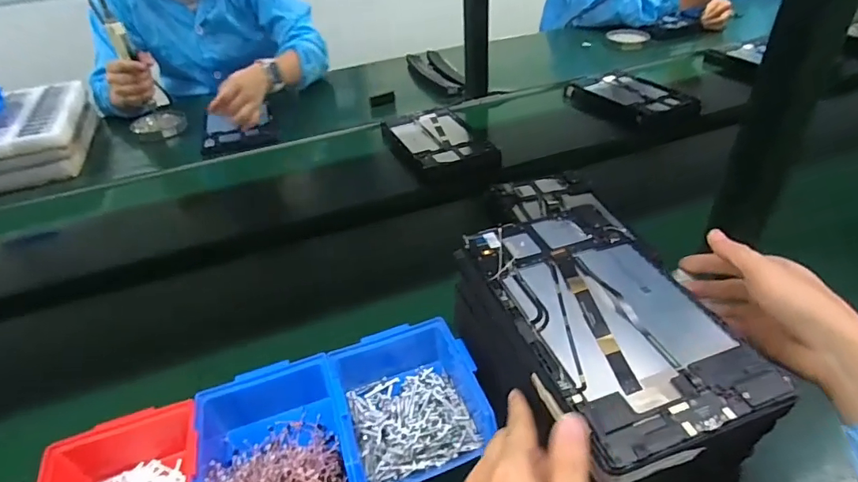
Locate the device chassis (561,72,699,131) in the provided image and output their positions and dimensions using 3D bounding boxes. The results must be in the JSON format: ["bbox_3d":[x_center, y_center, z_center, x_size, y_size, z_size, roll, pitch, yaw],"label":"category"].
[{"bbox_3d":[0.442,-0.313,1.056,0.184,0.046,0.225,-18,39,-17],"label":"device chassis"}]

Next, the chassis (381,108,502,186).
[{"bbox_3d":[0.021,-0.193,0.935,0.167,0.033,0.249,-16,39,-15],"label":"chassis"}]

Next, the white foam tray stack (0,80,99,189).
[{"bbox_3d":[-0.906,-0.215,0.979,0.338,0.095,0.314,-17,39,-16],"label":"white foam tray stack"}]

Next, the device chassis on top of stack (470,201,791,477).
[{"bbox_3d":[0.141,0.050,0.389,0.148,0.011,0.238,-14,38,-12],"label":"device chassis on top of stack"}]

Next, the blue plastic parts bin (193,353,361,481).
[{"bbox_3d":[-0.133,0.182,0.416,0.125,0.057,0.155,-17,39,-16],"label":"blue plastic parts bin"}]

